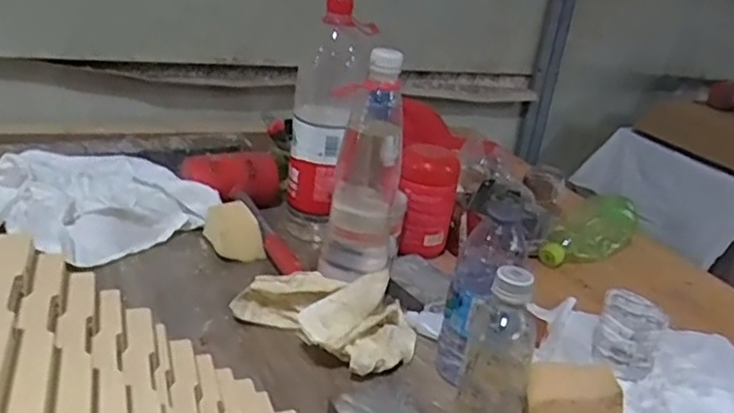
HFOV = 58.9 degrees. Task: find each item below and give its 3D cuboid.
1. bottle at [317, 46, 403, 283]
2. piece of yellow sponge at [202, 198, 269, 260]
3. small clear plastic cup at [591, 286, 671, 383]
[{"bbox_3d":[0.002,-0.045,0.730,0.085,0.247,0.089,8,23,1],"label":"bottle"},{"bbox_3d":[-0.171,0.028,0.834,0.058,0.043,0.092,-5,26,-26],"label":"piece of yellow sponge"},{"bbox_3d":[0.279,0.135,0.693,0.063,0.071,0.070,18,25,24],"label":"small clear plastic cup"}]

